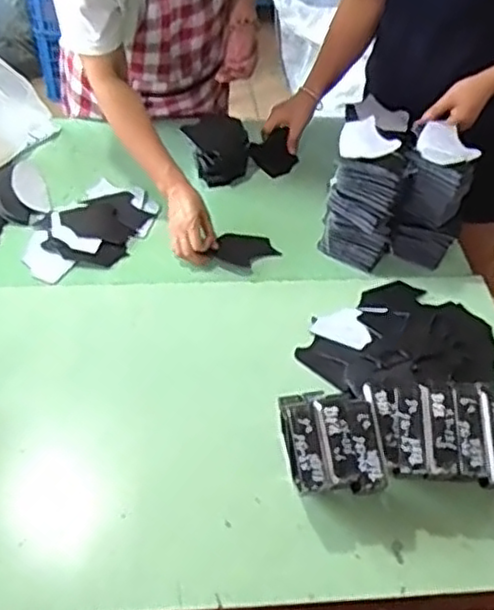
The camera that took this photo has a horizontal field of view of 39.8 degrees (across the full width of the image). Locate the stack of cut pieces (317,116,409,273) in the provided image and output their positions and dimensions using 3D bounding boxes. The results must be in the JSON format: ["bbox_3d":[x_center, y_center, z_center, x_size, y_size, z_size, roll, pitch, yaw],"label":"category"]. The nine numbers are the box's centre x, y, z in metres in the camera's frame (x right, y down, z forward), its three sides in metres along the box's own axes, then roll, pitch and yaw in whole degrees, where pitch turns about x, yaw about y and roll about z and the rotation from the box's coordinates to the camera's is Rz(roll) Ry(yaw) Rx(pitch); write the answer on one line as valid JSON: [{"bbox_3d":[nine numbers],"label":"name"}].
[{"bbox_3d":[0.200,-0.186,1.155,0.123,0.202,0.151,11,52,9],"label":"stack of cut pieces"}]

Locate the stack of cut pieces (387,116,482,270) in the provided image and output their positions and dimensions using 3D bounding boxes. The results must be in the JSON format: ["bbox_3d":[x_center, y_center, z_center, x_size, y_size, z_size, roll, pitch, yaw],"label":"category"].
[{"bbox_3d":[0.311,-0.173,1.152,0.108,0.187,0.136,17,53,13],"label":"stack of cut pieces"}]

